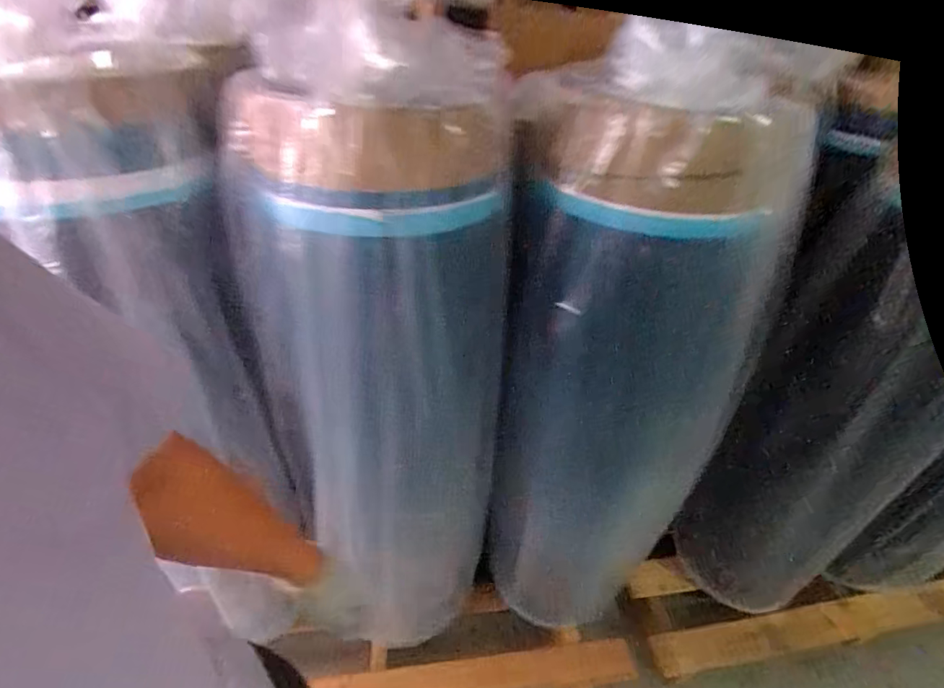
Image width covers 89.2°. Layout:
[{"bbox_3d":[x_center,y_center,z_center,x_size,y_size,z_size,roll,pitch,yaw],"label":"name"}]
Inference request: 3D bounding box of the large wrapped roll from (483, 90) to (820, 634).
[{"bbox_3d":[0.218,0.138,0.868,0.343,1.045,0.286,30,44,29],"label":"large wrapped roll"}]

